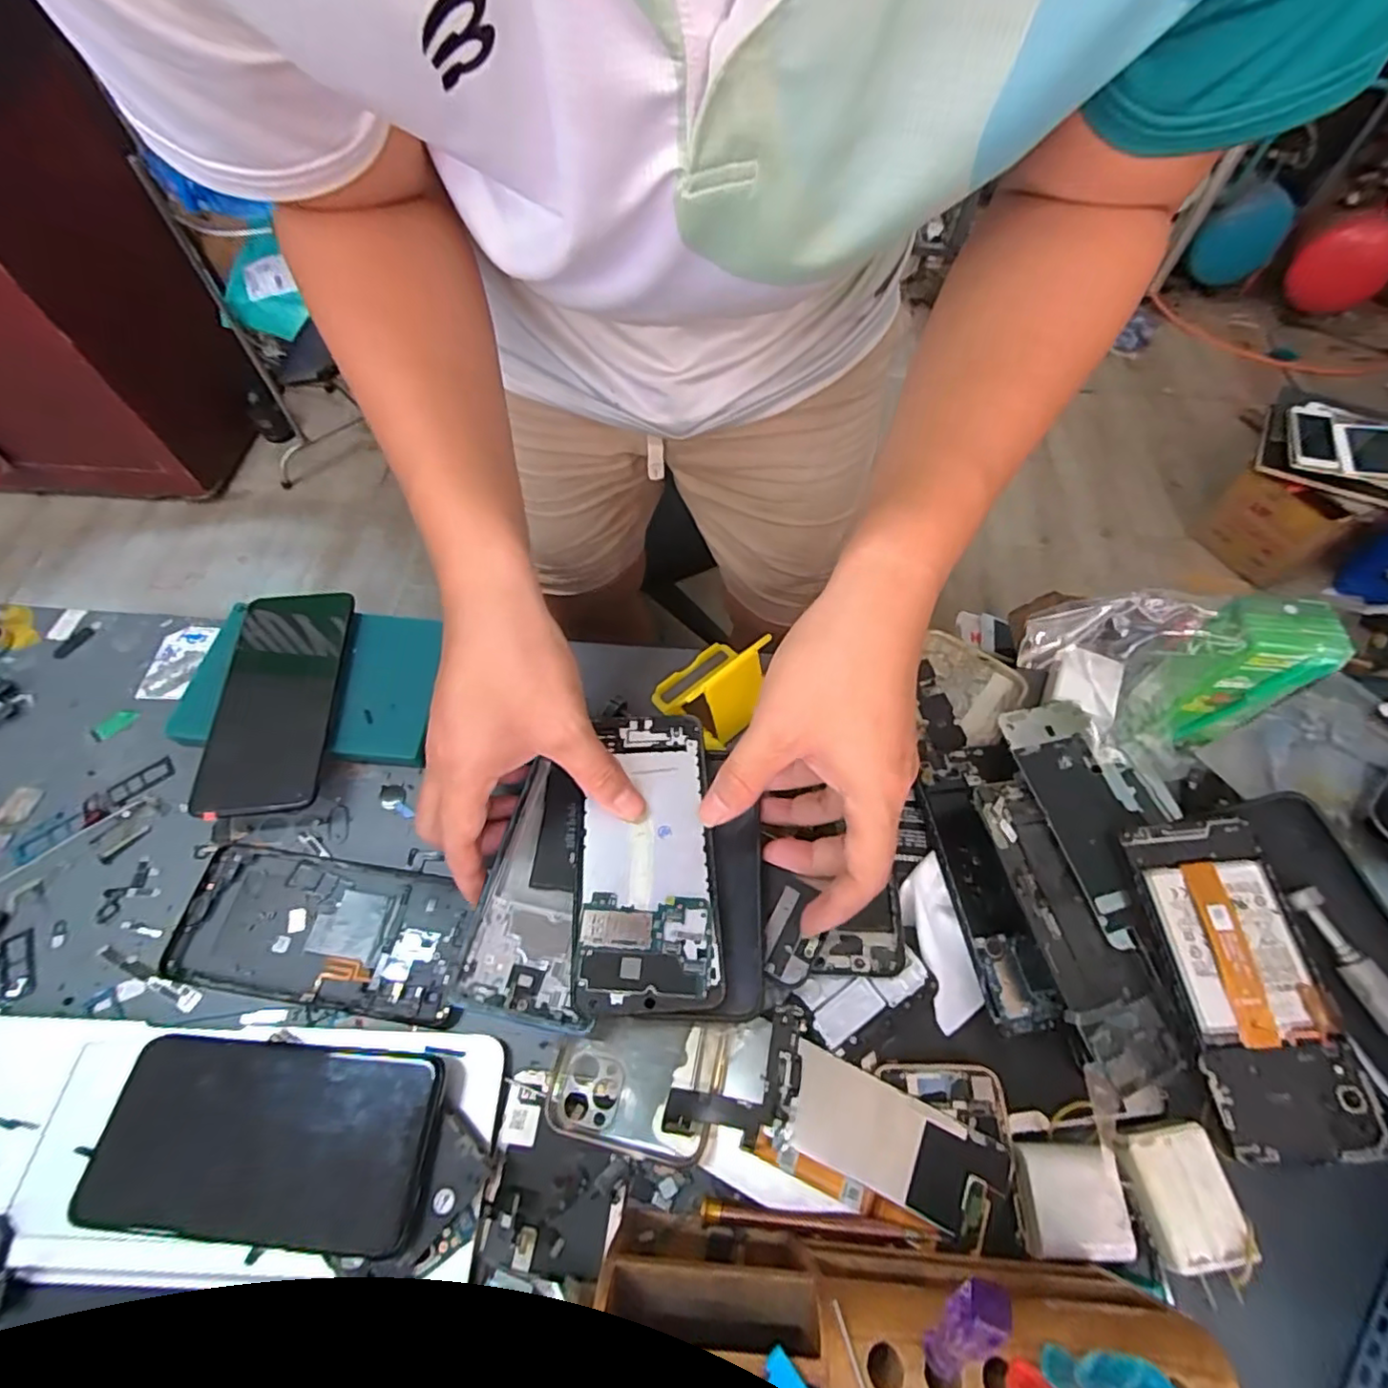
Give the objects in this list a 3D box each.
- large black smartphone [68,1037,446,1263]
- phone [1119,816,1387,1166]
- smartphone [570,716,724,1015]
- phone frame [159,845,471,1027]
[{"bbox_3d":[-0.202,0.209,0.296,0.158,0.010,0.073,0,58,6],"label":"large black smartphone"},{"bbox_3d":[0.283,0.145,0.325,0.066,0.014,0.156,-4,61,0],"label":"phone"},{"bbox_3d":[-0.025,0.082,0.340,0.073,0.008,0.158,0,57,2],"label":"smartphone"},{"bbox_3d":[-0.209,0.134,0.356,0.159,0.012,0.073,7,61,6],"label":"phone frame"}]

